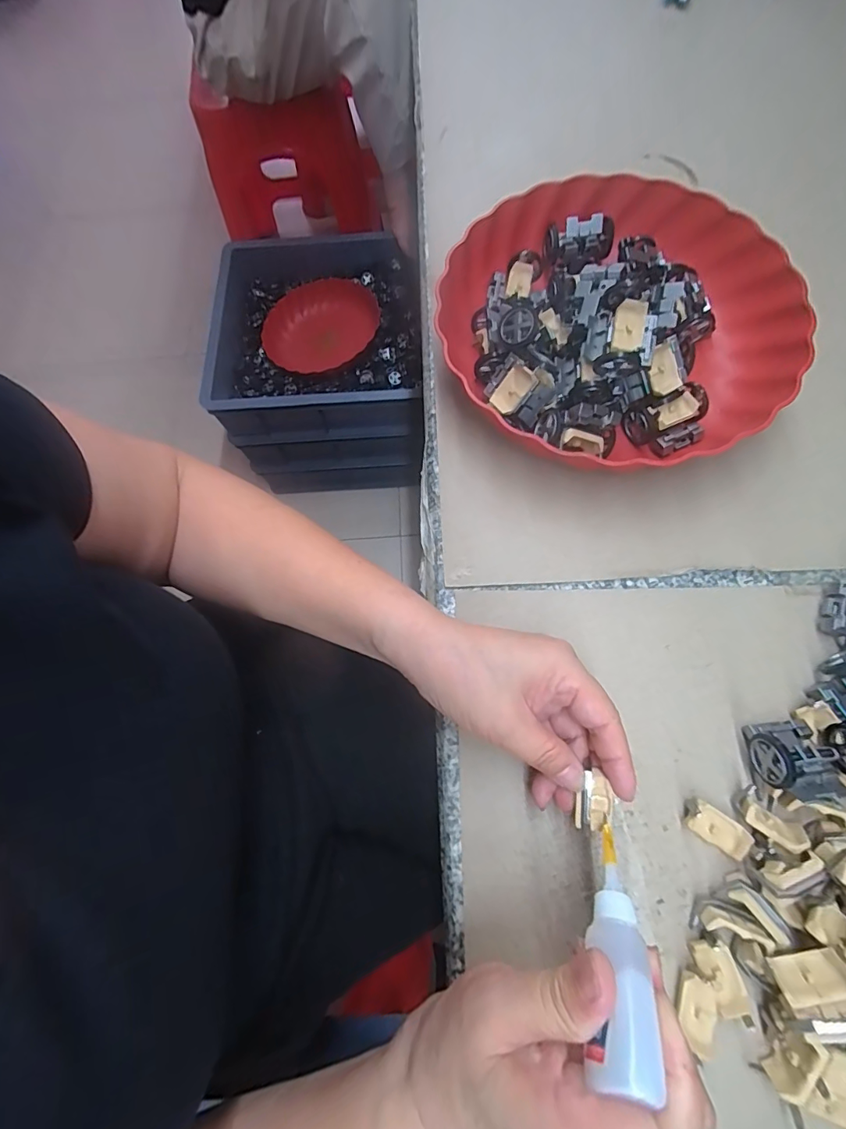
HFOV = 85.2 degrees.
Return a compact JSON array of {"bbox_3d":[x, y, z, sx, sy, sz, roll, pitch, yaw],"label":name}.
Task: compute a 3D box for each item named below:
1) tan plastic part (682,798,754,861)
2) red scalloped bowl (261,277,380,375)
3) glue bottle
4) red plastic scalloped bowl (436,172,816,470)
[{"bbox_3d":[0.163,0.146,0.254,0.033,0.009,0.017,34,76,12],"label":"tan plastic part"},{"bbox_3d":[-0.224,-0.517,1.021,0.259,0.045,0.240,-9,71,-1],"label":"red scalloped bowl"},{"bbox_3d":[0.079,0.156,0.190,0.020,0.090,0.019,17,118,8],"label":"glue bottle"},{"bbox_3d":[0.141,-0.185,0.332,0.227,0.071,0.218,-1,72,2],"label":"red plastic scalloped bowl"}]

